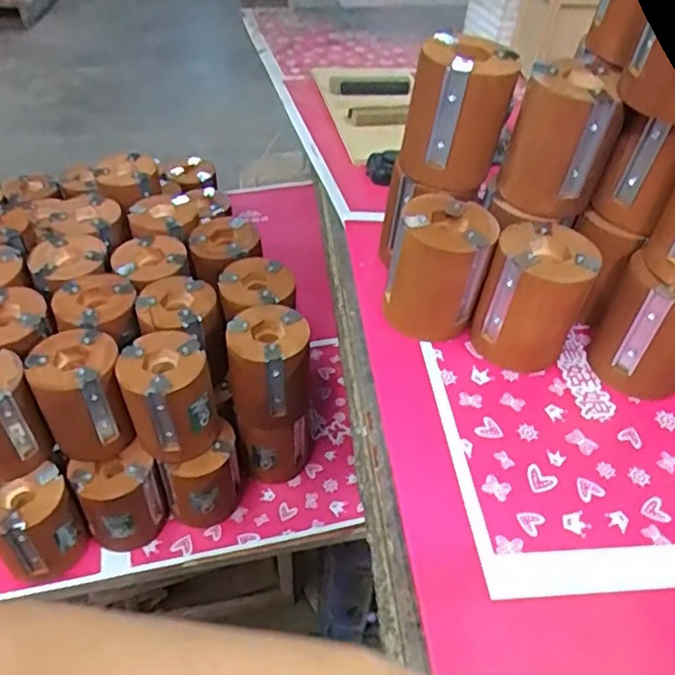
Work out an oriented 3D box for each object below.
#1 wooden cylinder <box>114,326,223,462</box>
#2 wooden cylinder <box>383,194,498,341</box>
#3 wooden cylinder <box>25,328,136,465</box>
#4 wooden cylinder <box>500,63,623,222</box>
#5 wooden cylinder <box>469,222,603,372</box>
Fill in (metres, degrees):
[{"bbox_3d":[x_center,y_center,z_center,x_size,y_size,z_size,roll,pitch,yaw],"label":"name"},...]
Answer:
[{"bbox_3d":[-0.160,0.055,0.598,0.078,0.096,0.079,-18,48,-21],"label":"wooden cylinder"},{"bbox_3d":[0.084,-0.059,0.540,0.077,0.103,0.075,2,44,-2],"label":"wooden cylinder"},{"bbox_3d":[-0.241,0.056,0.602,0.076,0.102,0.080,-13,47,-18],"label":"wooden cylinder"},{"bbox_3d":[0.180,-0.157,0.511,0.081,0.100,0.079,18,46,14],"label":"wooden cylinder"},{"bbox_3d":[0.161,-0.032,0.522,0.077,0.099,0.076,2,44,-2],"label":"wooden cylinder"}]

